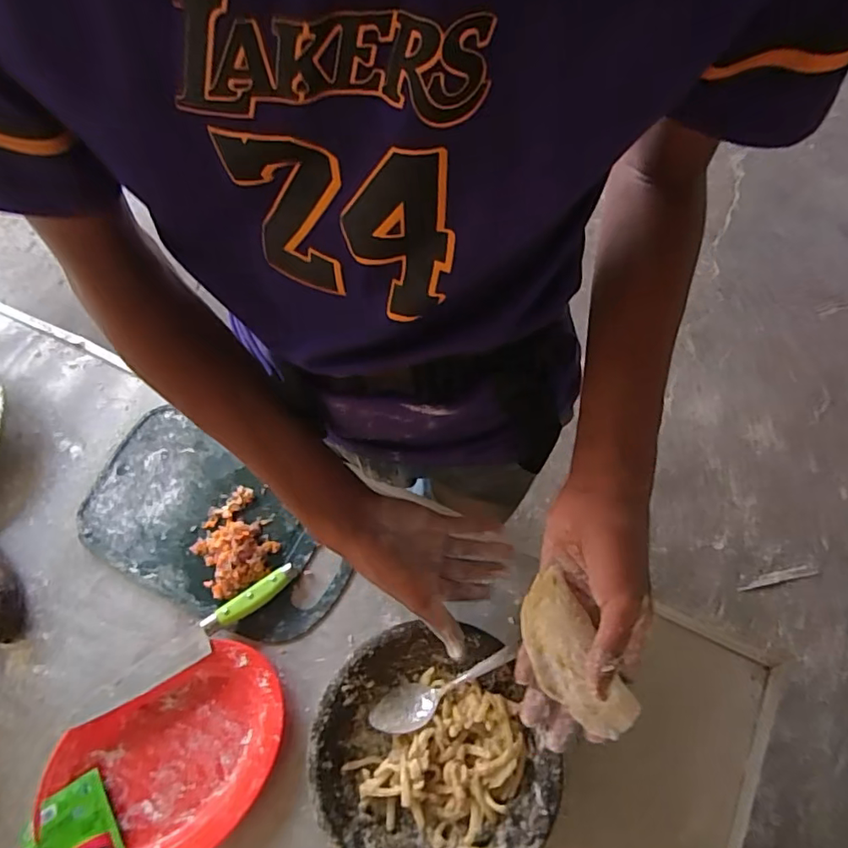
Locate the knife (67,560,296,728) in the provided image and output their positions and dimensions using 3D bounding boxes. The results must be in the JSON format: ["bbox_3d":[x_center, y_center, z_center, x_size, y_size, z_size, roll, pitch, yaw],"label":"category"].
[{"bbox_3d":[-0.230,0.215,0.527,0.231,0.025,0.035,-31,71,-10],"label":"knife"}]

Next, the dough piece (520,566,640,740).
[{"bbox_3d":[0.096,0.152,0.353,0.046,0.017,0.105,-24,78,-7],"label":"dough piece"}]

